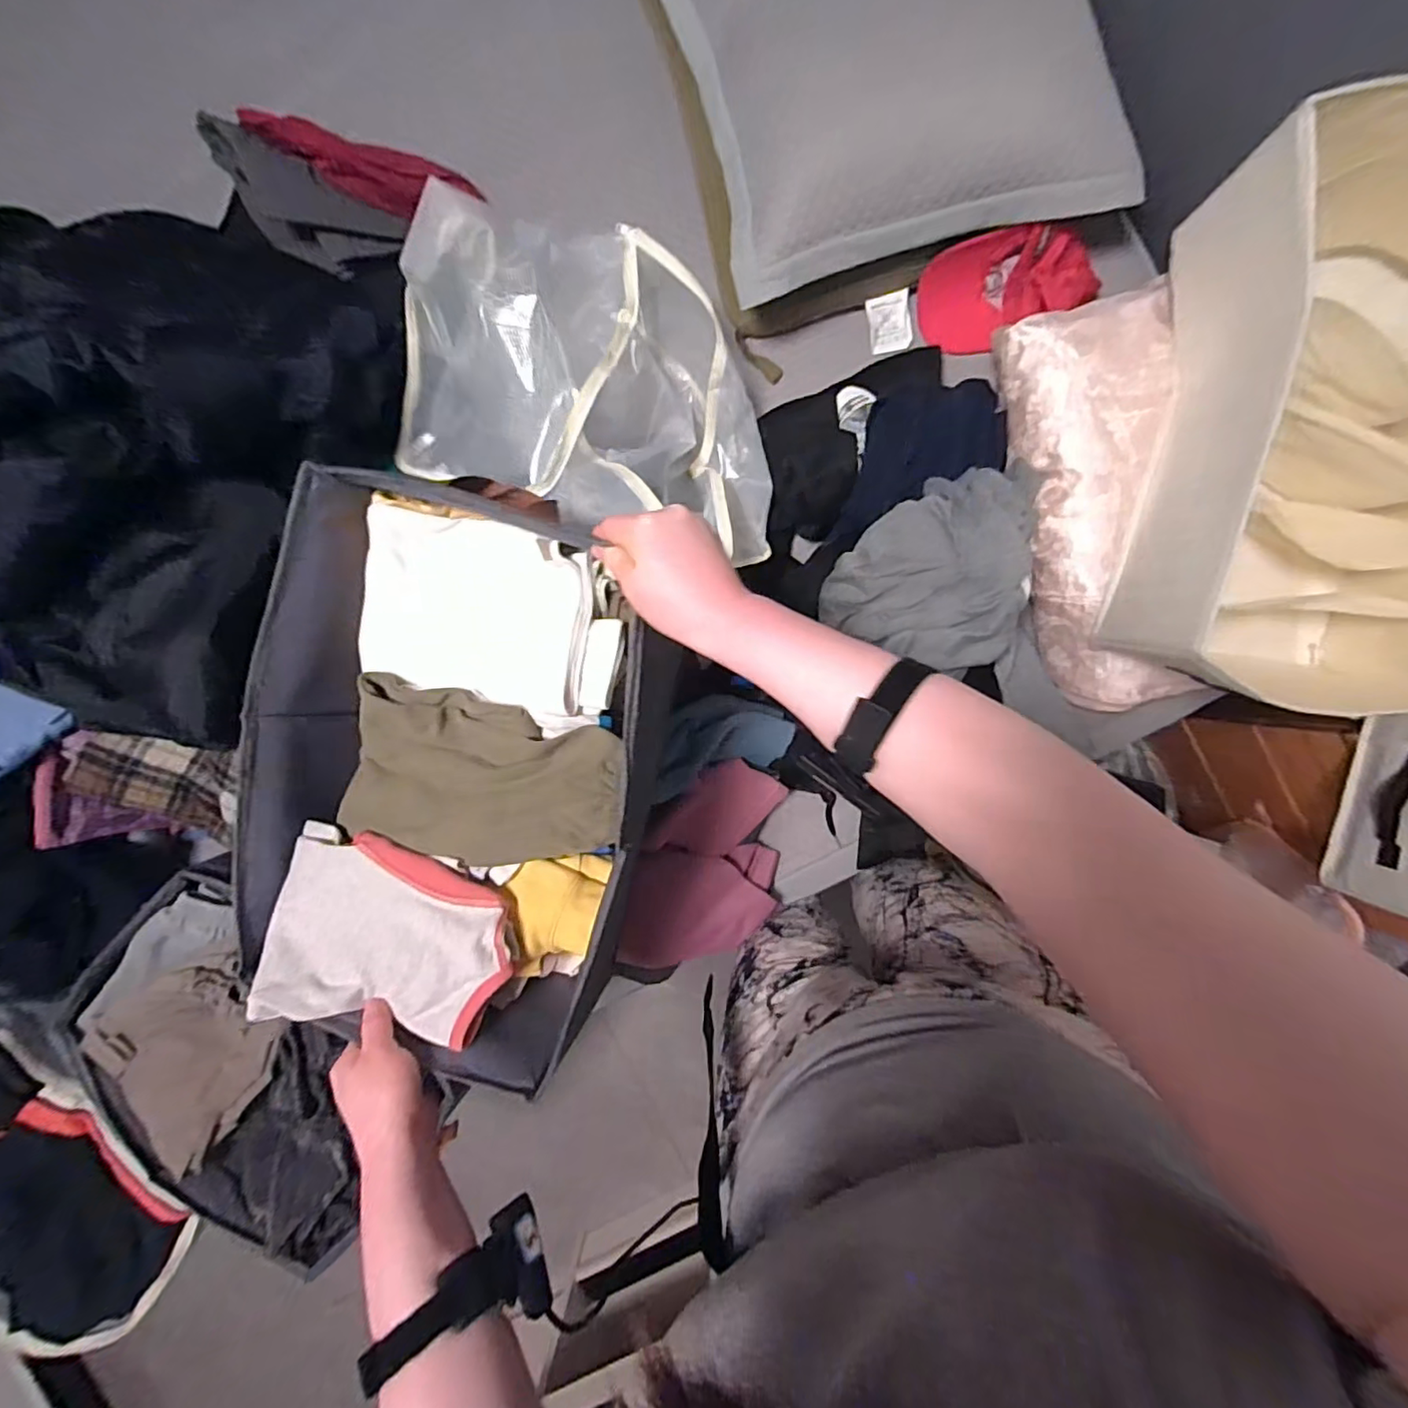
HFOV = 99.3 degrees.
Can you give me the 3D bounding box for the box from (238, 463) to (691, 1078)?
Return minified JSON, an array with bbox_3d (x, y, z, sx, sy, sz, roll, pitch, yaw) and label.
[{"bbox_3d":[-0.222,0.061,0.550,0.322,0.120,0.463,15,93,1],"label":"box"}]

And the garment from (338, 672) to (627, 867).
[{"bbox_3d":[-0.192,0.068,0.522,0.237,0.034,0.141,15,93,1],"label":"garment"}]

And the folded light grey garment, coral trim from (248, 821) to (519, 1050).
[{"bbox_3d":[-0.272,0.199,0.514,0.214,0.047,0.149,9,93,2],"label":"folded light grey garment, coral trim"}]

